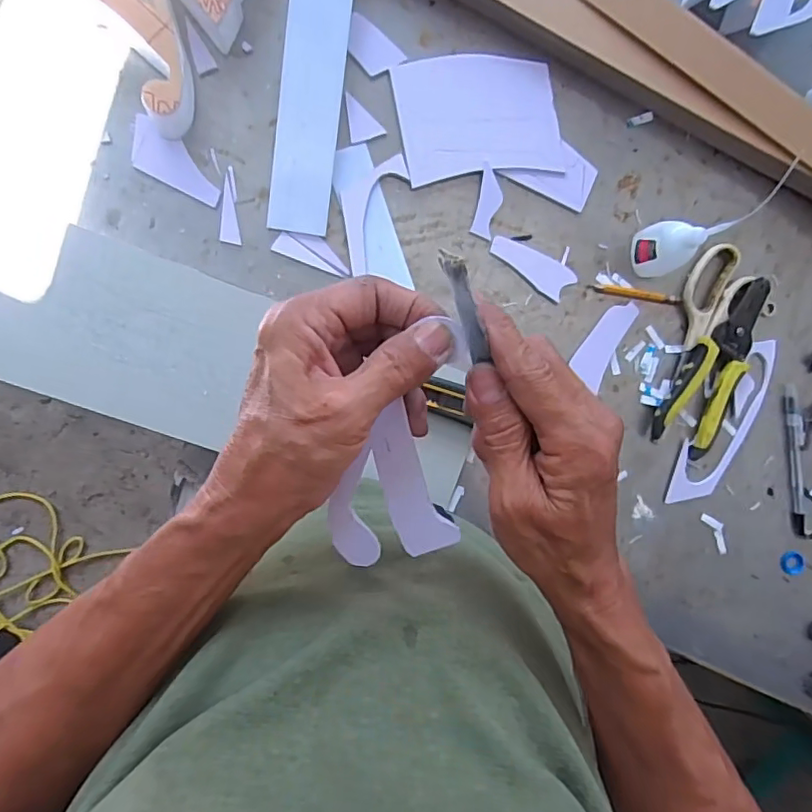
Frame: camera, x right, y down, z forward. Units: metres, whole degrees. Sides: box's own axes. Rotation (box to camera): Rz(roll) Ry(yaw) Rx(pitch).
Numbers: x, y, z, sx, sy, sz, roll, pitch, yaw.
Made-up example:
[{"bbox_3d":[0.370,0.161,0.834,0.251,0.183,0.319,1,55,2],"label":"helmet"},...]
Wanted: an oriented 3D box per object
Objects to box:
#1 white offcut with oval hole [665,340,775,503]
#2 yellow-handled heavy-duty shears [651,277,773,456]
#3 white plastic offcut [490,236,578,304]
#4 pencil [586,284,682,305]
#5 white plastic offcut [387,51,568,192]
[{"bbox_3d":[0.309,0.018,0.541,0.050,0.007,0.181,30,90,-8],"label":"white offcut with oval hole"},{"bbox_3d":[0.294,-0.037,0.528,0.063,0.020,0.171,28,90,-8],"label":"yellow-handled heavy-duty shears"},{"bbox_3d":[0.113,-0.126,0.508,0.080,0.006,0.031,30,90,-8],"label":"white plastic offcut"},{"bbox_3d":[0.214,-0.104,0.519,0.092,0.008,0.009,8,93,-8],"label":"pencil"},{"bbox_3d":[0.063,-0.254,0.490,0.137,0.007,0.103,-9,95,-7],"label":"white plastic offcut"}]

